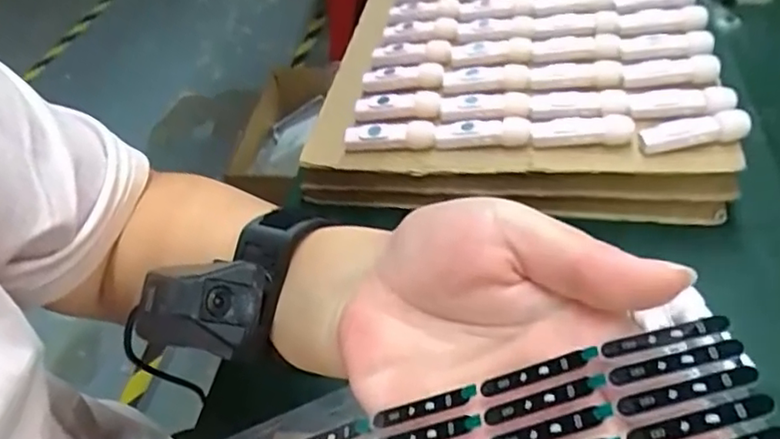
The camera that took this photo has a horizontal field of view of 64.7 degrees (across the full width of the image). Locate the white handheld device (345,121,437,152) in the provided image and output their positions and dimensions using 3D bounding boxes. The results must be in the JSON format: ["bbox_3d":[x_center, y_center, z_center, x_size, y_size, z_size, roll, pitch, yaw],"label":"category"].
[{"bbox_3d":[0.000,-0.059,0.444,0.066,0.017,0.017,2,46,7],"label":"white handheld device"}]

